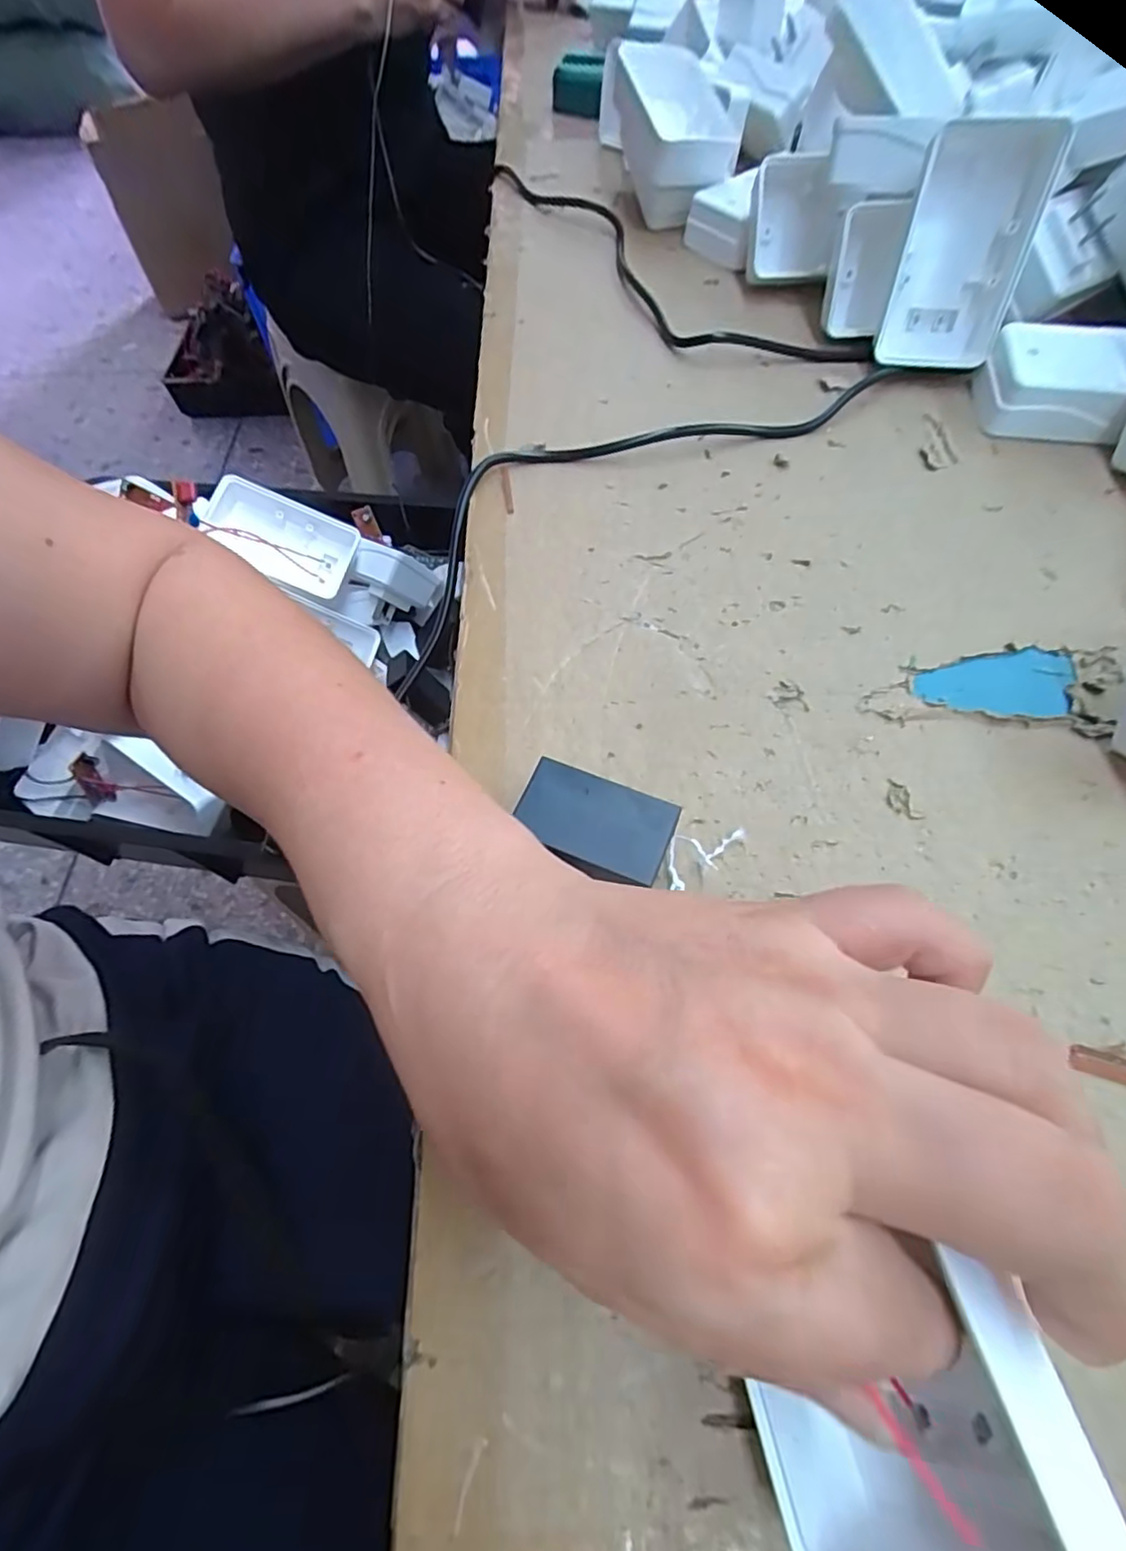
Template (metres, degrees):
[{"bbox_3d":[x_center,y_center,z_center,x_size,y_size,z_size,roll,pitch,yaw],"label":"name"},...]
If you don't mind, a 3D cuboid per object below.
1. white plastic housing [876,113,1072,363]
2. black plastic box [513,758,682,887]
[{"bbox_3d":[0.190,-0.247,0.296,0.054,0.088,0.029,2,61,3],"label":"white plastic housing"},{"bbox_3d":[0.010,0.017,0.198,0.047,0.019,0.026,21,64,13],"label":"black plastic box"}]

